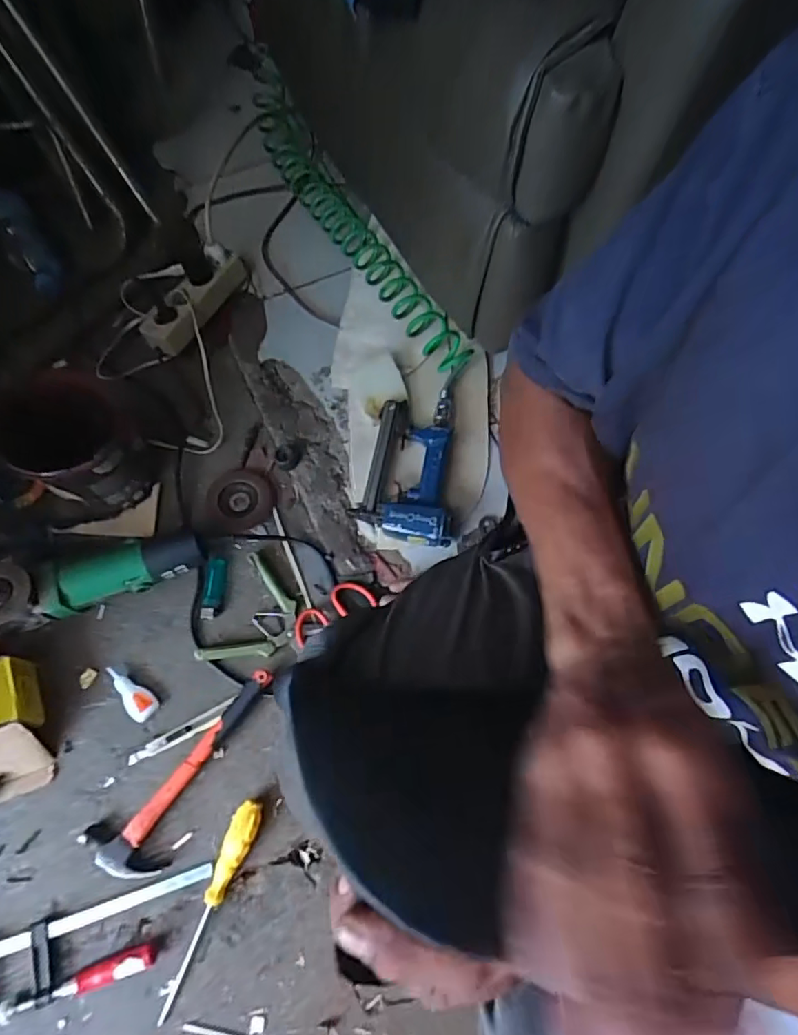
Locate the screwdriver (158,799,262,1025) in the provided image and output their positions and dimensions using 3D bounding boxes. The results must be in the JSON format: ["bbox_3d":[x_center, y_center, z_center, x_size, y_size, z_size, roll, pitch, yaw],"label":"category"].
[{"bbox_3d":[-0.212,0.429,0.608,0.032,0.027,0.219,22,70,7],"label":"screwdriver"}]

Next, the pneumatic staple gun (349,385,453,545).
[{"bbox_3d":[0.009,-0.075,0.783,0.128,0.058,0.230,3,69,0],"label":"pneumatic staple gun"}]

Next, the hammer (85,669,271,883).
[{"bbox_3d":[-0.239,0.305,0.655,0.083,0.024,0.262,42,73,14],"label":"hammer"}]

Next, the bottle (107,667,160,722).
[{"bbox_3d":[-0.338,0.219,0.686,0.081,0.013,0.032,39,73,13],"label":"bottle"}]

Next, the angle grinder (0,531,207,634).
[{"bbox_3d":[-0.394,0.070,0.701,0.275,0.090,0.084,-18,70,-10],"label":"angle grinder"}]

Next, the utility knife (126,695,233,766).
[{"bbox_3d":[-0.268,0.265,0.677,0.133,0.009,0.018,-26,72,-11],"label":"utility knife"}]

